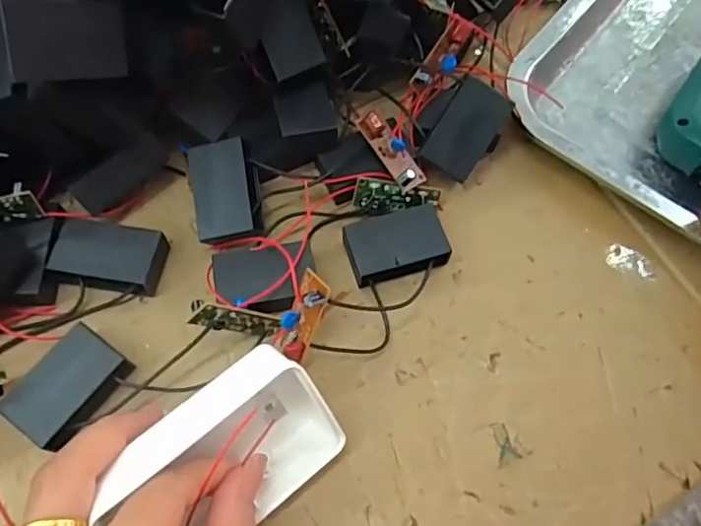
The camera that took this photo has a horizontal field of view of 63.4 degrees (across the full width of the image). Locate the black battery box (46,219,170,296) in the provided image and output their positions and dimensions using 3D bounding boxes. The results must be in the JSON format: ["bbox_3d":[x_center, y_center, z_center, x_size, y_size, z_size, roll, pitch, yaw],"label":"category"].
[{"bbox_3d":[-0.116,-0.002,0.275,0.048,0.017,0.031,11,65,2],"label":"black battery box"}]

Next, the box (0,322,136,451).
[{"bbox_3d":[-0.122,0.054,0.248,0.032,0.017,0.047,33,68,12],"label":"box"}]

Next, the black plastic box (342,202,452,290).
[{"bbox_3d":[0.023,-0.008,0.284,0.049,0.018,0.033,-16,67,-10],"label":"black plastic box"}]

